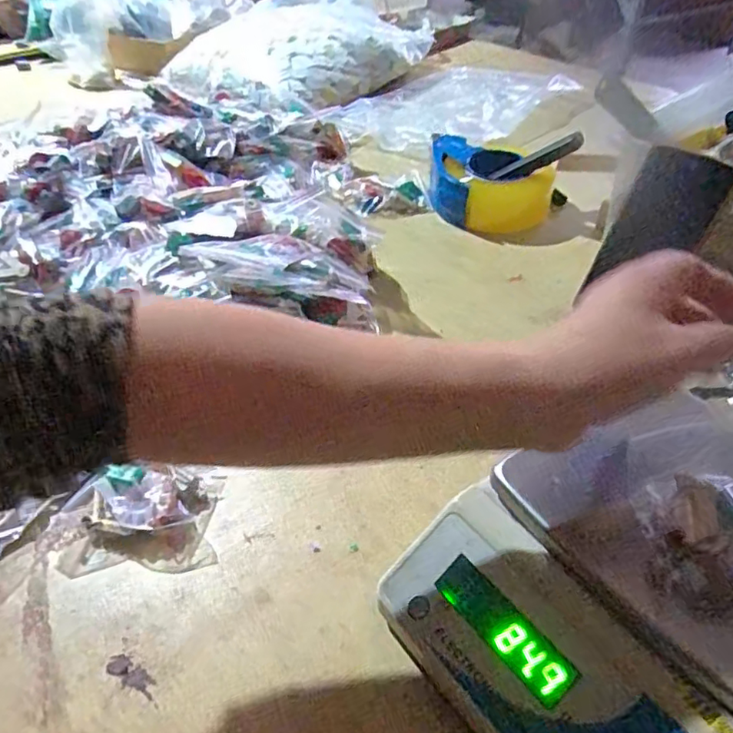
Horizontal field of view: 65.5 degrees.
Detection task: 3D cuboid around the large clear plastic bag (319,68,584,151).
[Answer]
[{"bbox_3d":[0.139,-0.450,0.963,0.400,0.057,0.268,-35,52,-30],"label":"large clear plastic bag"}]

